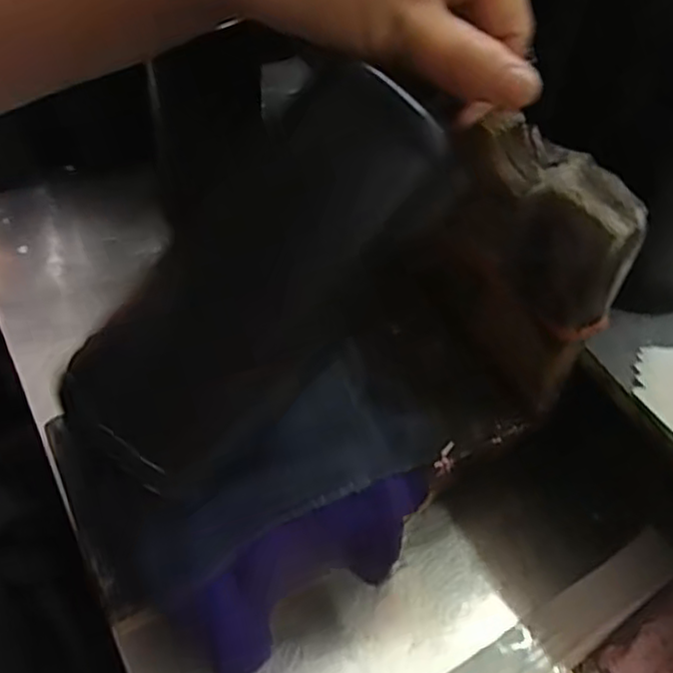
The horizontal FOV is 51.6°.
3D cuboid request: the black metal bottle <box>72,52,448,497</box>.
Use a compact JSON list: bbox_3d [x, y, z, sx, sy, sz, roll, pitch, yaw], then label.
[{"bbox_3d":[-0.033,-0.020,0.284,0.178,0.055,0.063,-49,63,7],"label":"black metal bottle"}]

